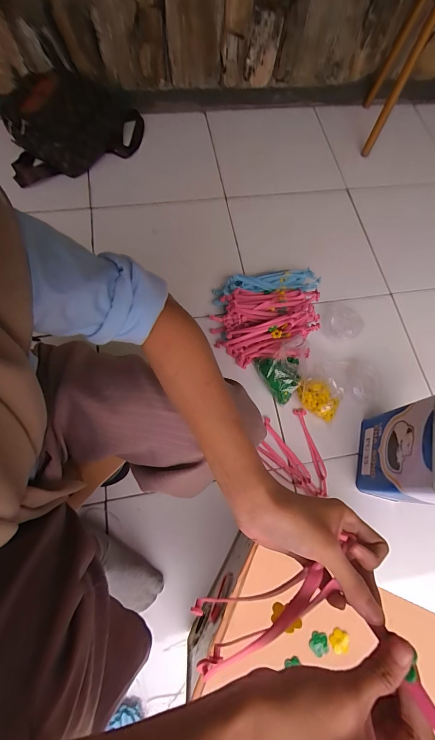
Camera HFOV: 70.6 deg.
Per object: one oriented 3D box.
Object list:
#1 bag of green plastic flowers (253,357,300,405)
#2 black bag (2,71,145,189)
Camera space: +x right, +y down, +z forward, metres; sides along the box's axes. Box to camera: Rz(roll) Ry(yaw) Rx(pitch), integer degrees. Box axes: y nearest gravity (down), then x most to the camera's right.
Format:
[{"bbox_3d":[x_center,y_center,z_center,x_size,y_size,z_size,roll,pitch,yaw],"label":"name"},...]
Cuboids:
[{"bbox_3d":[0.140,0.017,0.714,0.102,0.075,0.104,5,70,-2],"label":"bag of green plastic flowers"},{"bbox_3d":[-0.416,-0.714,0.904,0.416,0.164,0.250,-28,75,-13],"label":"black bag"}]

